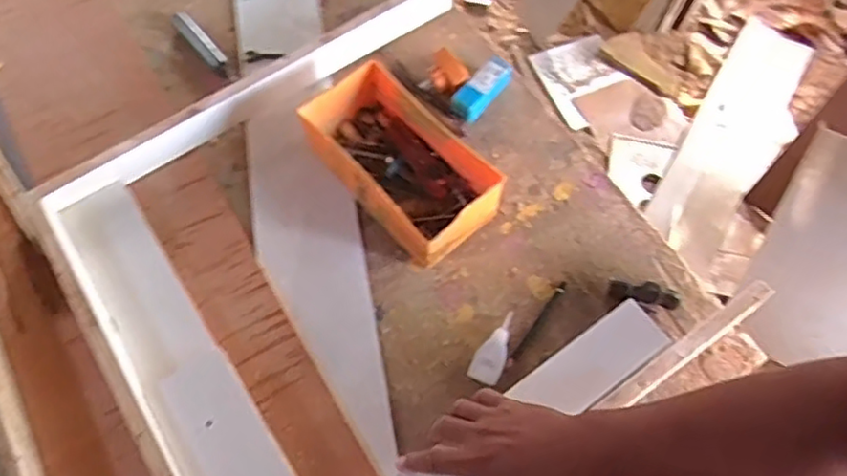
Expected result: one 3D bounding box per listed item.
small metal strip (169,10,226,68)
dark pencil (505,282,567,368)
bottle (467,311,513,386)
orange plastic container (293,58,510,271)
[{"bbox_3d":[-0.317,-0.279,0.923,0.024,0.019,0.124,-36,66,-16],"label":"small metal strip"},{"bbox_3d":[0.128,0.097,0.741,0.009,0.012,0.121,32,67,18],"label":"dark pencil"},{"bbox_3d":[0.081,0.119,0.717,0.035,0.023,0.083,25,65,15],"label":"bottle"},{"bbox_3d":[-0.026,-0.084,0.787,0.135,0.083,0.239,-39,69,-17],"label":"orange plastic container"}]

